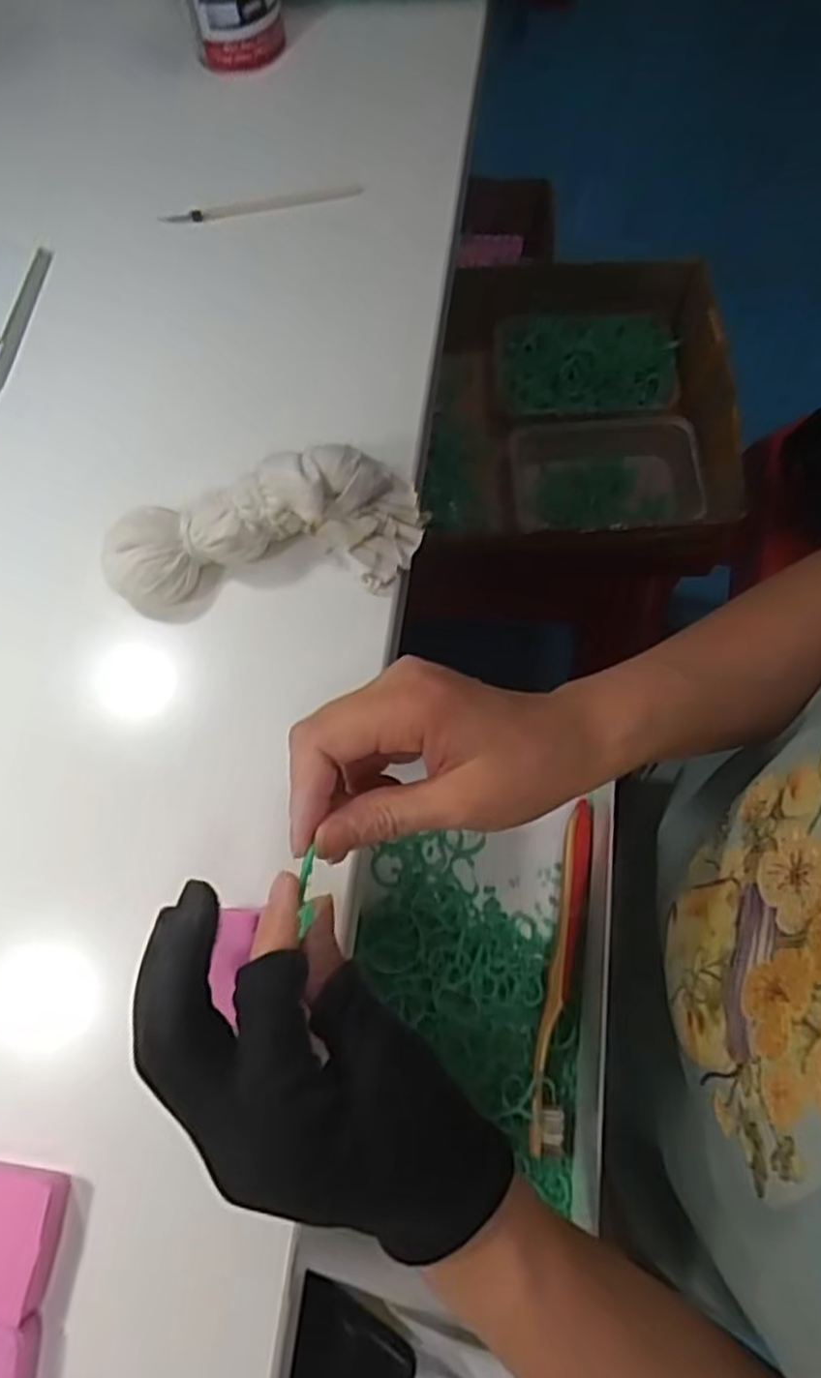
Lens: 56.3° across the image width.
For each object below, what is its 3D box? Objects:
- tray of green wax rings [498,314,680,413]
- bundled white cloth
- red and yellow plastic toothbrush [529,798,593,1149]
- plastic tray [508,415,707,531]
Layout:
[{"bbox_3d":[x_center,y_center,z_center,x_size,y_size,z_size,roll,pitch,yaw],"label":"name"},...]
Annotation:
[{"bbox_3d":[0.163,-0.303,0.714,0.164,0.032,0.108,1,70,3],"label":"tray of green wax rings"},{"bbox_3d":[-0.074,-0.086,0.381,0.161,0.046,0.071,-6,70,1],"label":"bundled white cloth"},{"bbox_3d":[0.083,0.153,0.418,0.017,0.020,0.180,8,71,5],"label":"red and yellow plastic toothbrush"},{"bbox_3d":[0.174,-0.196,0.702,0.166,0.035,0.099,-2,84,15],"label":"plastic tray"}]

